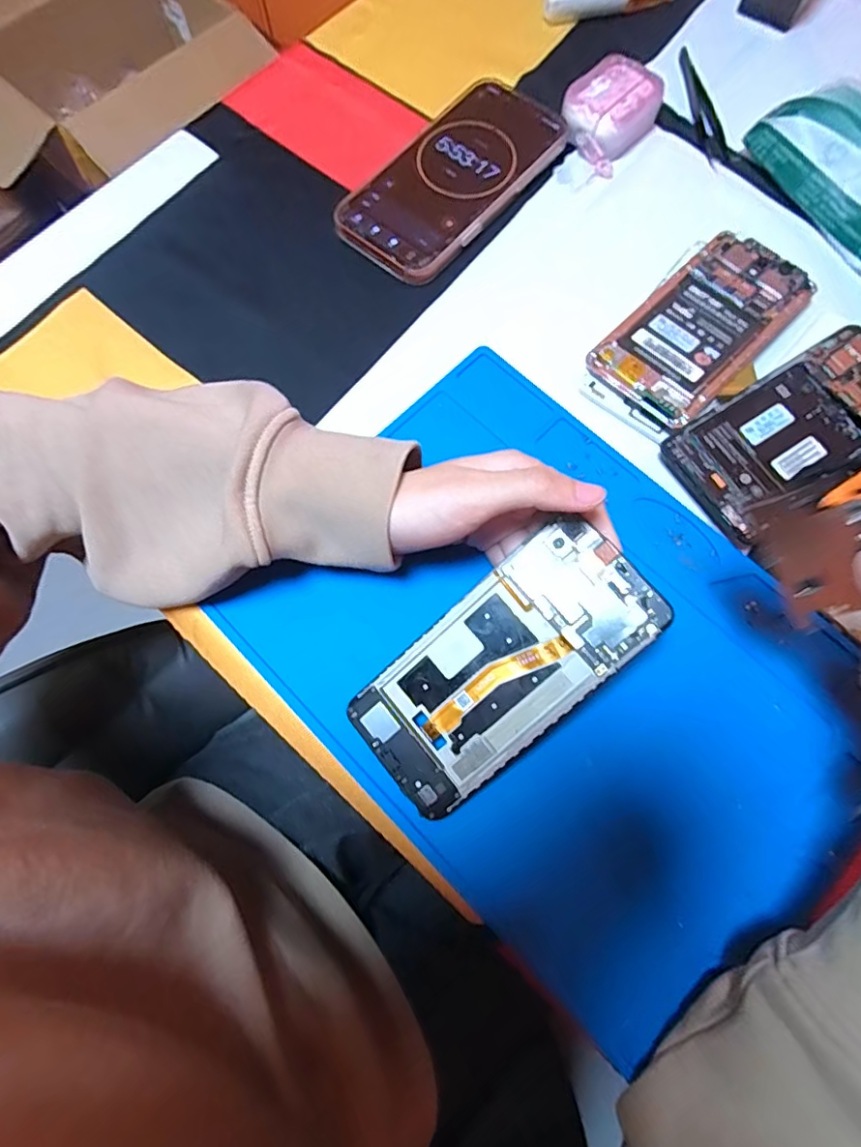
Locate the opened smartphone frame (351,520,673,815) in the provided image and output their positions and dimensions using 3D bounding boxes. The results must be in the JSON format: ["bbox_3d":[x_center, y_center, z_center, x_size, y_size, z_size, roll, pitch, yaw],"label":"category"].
[{"bbox_3d":[0.033,0.044,0.255,0.147,0.006,0.068,-42,77,8],"label":"opened smartphone frame"}]

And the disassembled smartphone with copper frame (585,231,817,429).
[{"bbox_3d":[0.166,-0.149,0.331,0.135,0.015,0.069,-43,78,-11],"label":"disassembled smartphone with copper frame"}]

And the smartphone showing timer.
[{"bbox_3d":[0.017,-0.268,0.367,0.081,0.014,0.171,38,78,11],"label":"smartphone showing timer"}]

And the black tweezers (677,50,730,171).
[{"bbox_3d":[0.195,-0.333,0.389,0.016,0.008,0.110,-6,74,-1],"label":"black tweezers"}]

